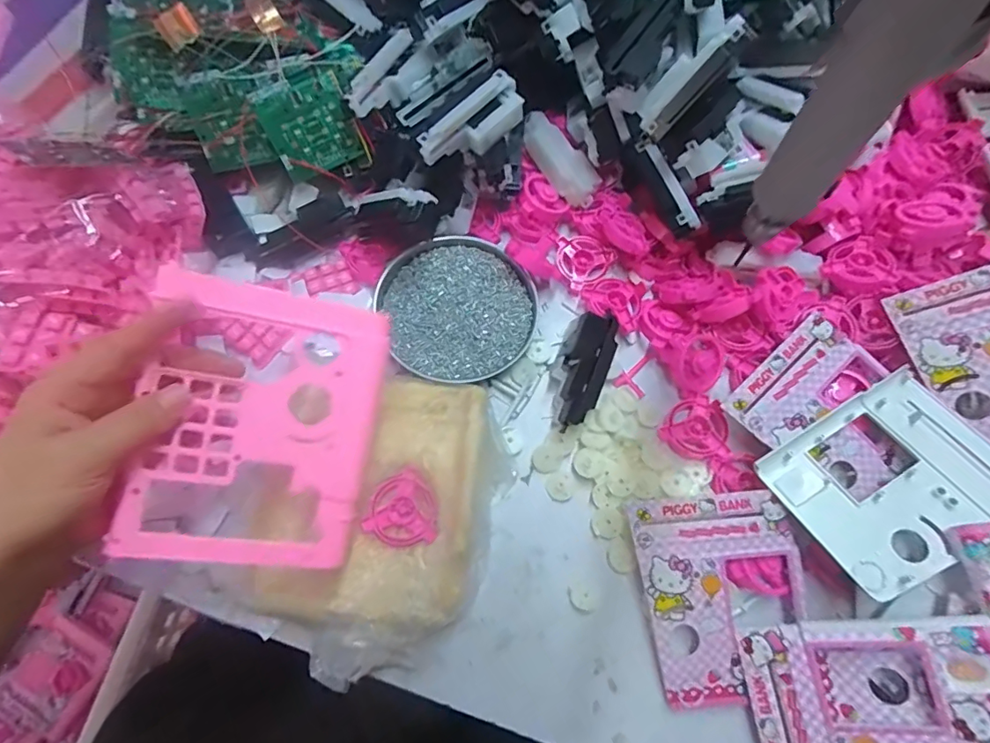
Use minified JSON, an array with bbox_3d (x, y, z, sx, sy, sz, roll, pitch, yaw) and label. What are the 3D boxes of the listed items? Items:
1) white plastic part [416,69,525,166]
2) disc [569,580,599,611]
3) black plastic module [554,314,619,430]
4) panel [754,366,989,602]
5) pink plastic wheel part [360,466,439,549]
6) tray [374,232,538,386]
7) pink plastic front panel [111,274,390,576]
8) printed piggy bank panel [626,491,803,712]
[{"bbox_3d":[-0.022,-0.199,0.411,0.093,0.042,0.024,-38,35,-10],"label":"white plastic part"},{"bbox_3d":[0.066,0.167,0.376,0.019,0.004,0.021,-10,72,-4],"label":"disc"},{"bbox_3d":[0.071,0.001,0.414,0.040,0.027,0.093,18,72,5],"label":"black plastic module"},{"bbox_3d":[0.281,0.075,0.357,0.139,0.012,0.114,-32,61,-3],"label":"panel"},{"bbox_3d":[-0.070,0.106,0.376,0.052,0.006,0.054,0,71,-1],"label":"pink plastic wheel part"},{"bbox_3d":[-0.031,-0.054,0.439,0.127,0.020,0.130,0,71,-1],"label":"tray"},{"bbox_3d":[-0.137,0.034,0.297,0.126,0.011,0.162,11,92,-19],"label":"pink plastic front panel"},{"bbox_3d":[0.164,0.161,0.364,0.110,0.007,0.137,-8,79,-1],"label":"printed piggy bank panel"}]

